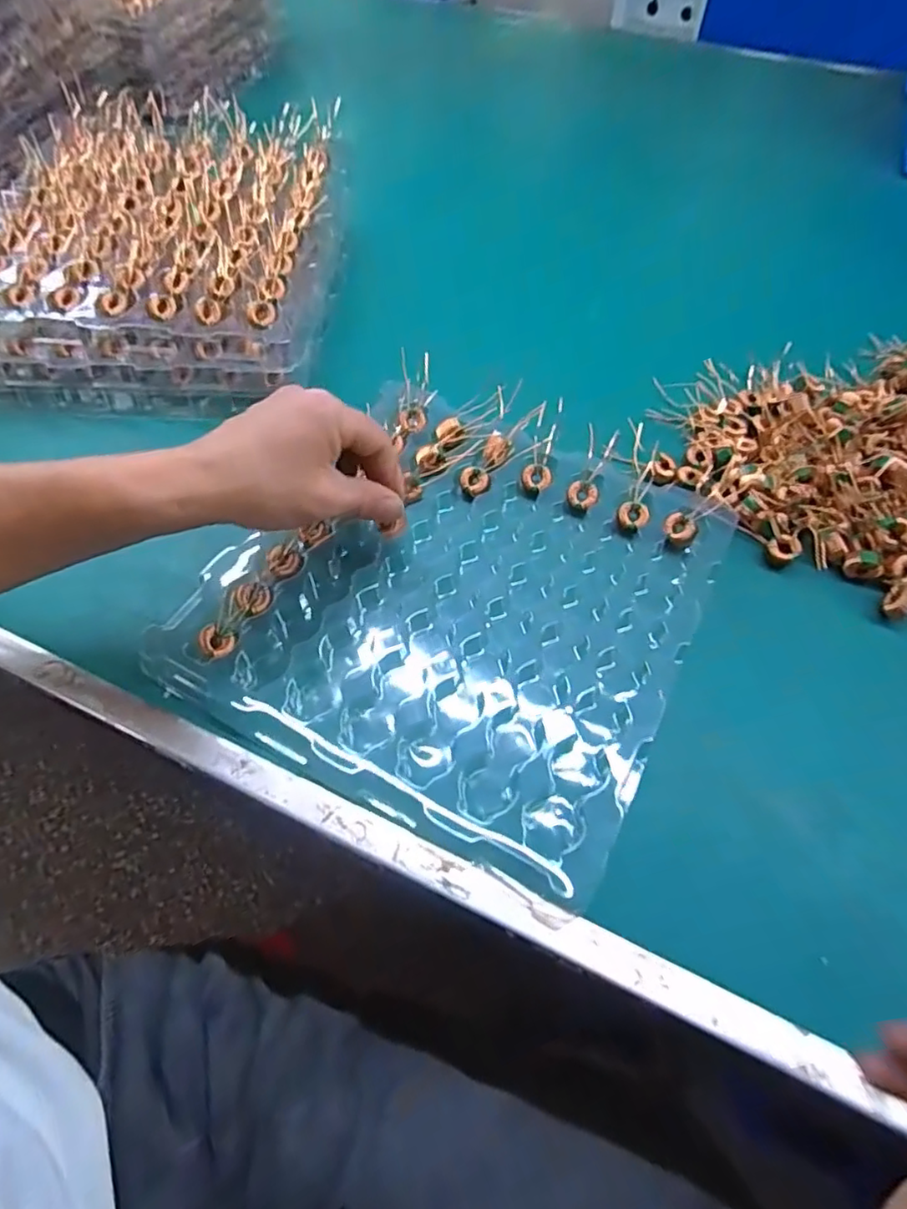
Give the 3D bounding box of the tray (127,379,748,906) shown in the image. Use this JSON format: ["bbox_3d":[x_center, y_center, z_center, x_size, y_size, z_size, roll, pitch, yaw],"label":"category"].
[{"bbox_3d":[0.005,-0.012,0.390,0.276,0.022,0.280,26,61,14],"label":"tray"}]

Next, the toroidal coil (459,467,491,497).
[{"bbox_3d":[0.016,-0.090,0.442,0.022,0.010,0.021,1,59,-1],"label":"toroidal coil"}]

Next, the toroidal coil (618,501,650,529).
[{"bbox_3d":[0.126,-0.063,0.425,0.020,0.008,0.018,21,60,11],"label":"toroidal coil"}]

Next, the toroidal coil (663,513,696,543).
[{"bbox_3d":[0.155,-0.053,0.416,0.021,0.004,0.021,-1,74,5],"label":"toroidal coil"}]

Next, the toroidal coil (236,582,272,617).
[{"bbox_3d":[-0.124,-0.003,0.376,0.020,0.005,0.022,1,59,-1],"label":"toroidal coil"}]

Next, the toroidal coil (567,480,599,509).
[{"bbox_3d":[0.093,-0.079,0.434,0.021,0.007,0.020,1,59,-1],"label":"toroidal coil"}]

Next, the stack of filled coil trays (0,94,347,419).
[{"bbox_3d":[-0.256,-0.306,0.529,0.300,0.094,0.302,-1,59,-2],"label":"stack of filled coil trays"}]

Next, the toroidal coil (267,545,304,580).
[{"bbox_3d":[-0.110,-0.028,0.395,0.021,0.010,0.020,1,59,-1],"label":"toroidal coil"}]

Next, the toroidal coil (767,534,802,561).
[{"bbox_3d":[0.226,-0.038,0.415,0.019,0.014,0.017,39,65,20],"label":"toroidal coil"}]

